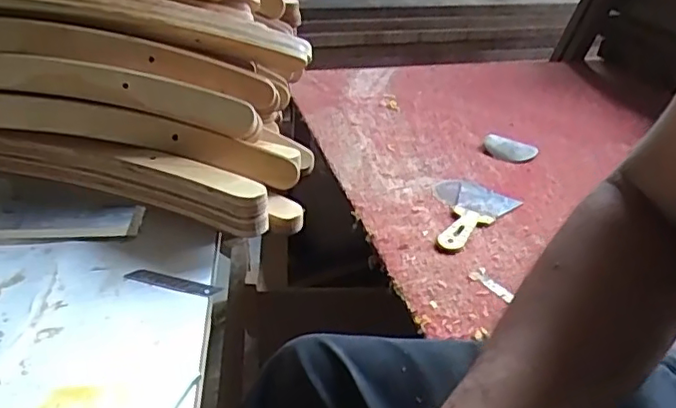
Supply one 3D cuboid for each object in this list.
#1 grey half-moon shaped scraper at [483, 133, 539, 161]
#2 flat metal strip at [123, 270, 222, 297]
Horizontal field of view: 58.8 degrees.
[{"bbox_3d":[0.313,-0.103,1.111,0.098,0.012,0.067,22,36,32],"label":"grey half-moon shaped scraper"},{"bbox_3d":[-0.170,0.081,0.612,0.102,0.004,0.018,10,33,16],"label":"flat metal strip"}]

